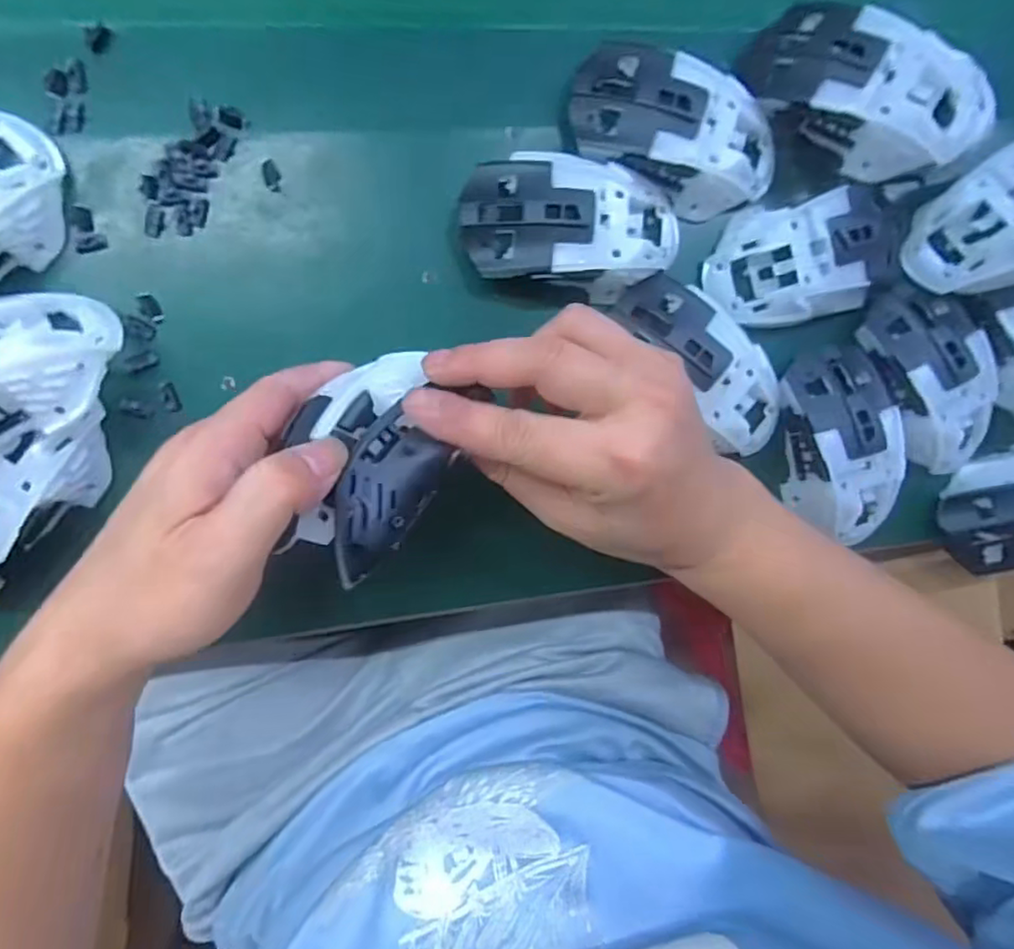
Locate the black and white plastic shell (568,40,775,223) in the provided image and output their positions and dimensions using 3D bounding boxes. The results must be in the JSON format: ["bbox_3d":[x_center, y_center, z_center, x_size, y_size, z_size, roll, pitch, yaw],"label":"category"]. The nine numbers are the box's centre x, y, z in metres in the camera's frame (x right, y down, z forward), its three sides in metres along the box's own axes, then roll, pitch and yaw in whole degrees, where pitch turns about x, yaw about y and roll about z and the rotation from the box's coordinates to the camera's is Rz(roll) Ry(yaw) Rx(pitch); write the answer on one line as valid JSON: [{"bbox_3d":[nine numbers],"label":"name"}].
[{"bbox_3d":[0.089,-0.179,0.331,0.113,0.034,0.061,15,89,-10],"label":"black and white plastic shell"}]

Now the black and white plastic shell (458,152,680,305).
[{"bbox_3d":[0.035,-0.126,0.326,0.114,0.033,0.062,8,91,-9],"label":"black and white plastic shell"}]

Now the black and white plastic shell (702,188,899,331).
[{"bbox_3d":[0.170,-0.119,0.347,0.114,0.026,0.062,-14,94,-9],"label":"black and white plastic shell"}]

